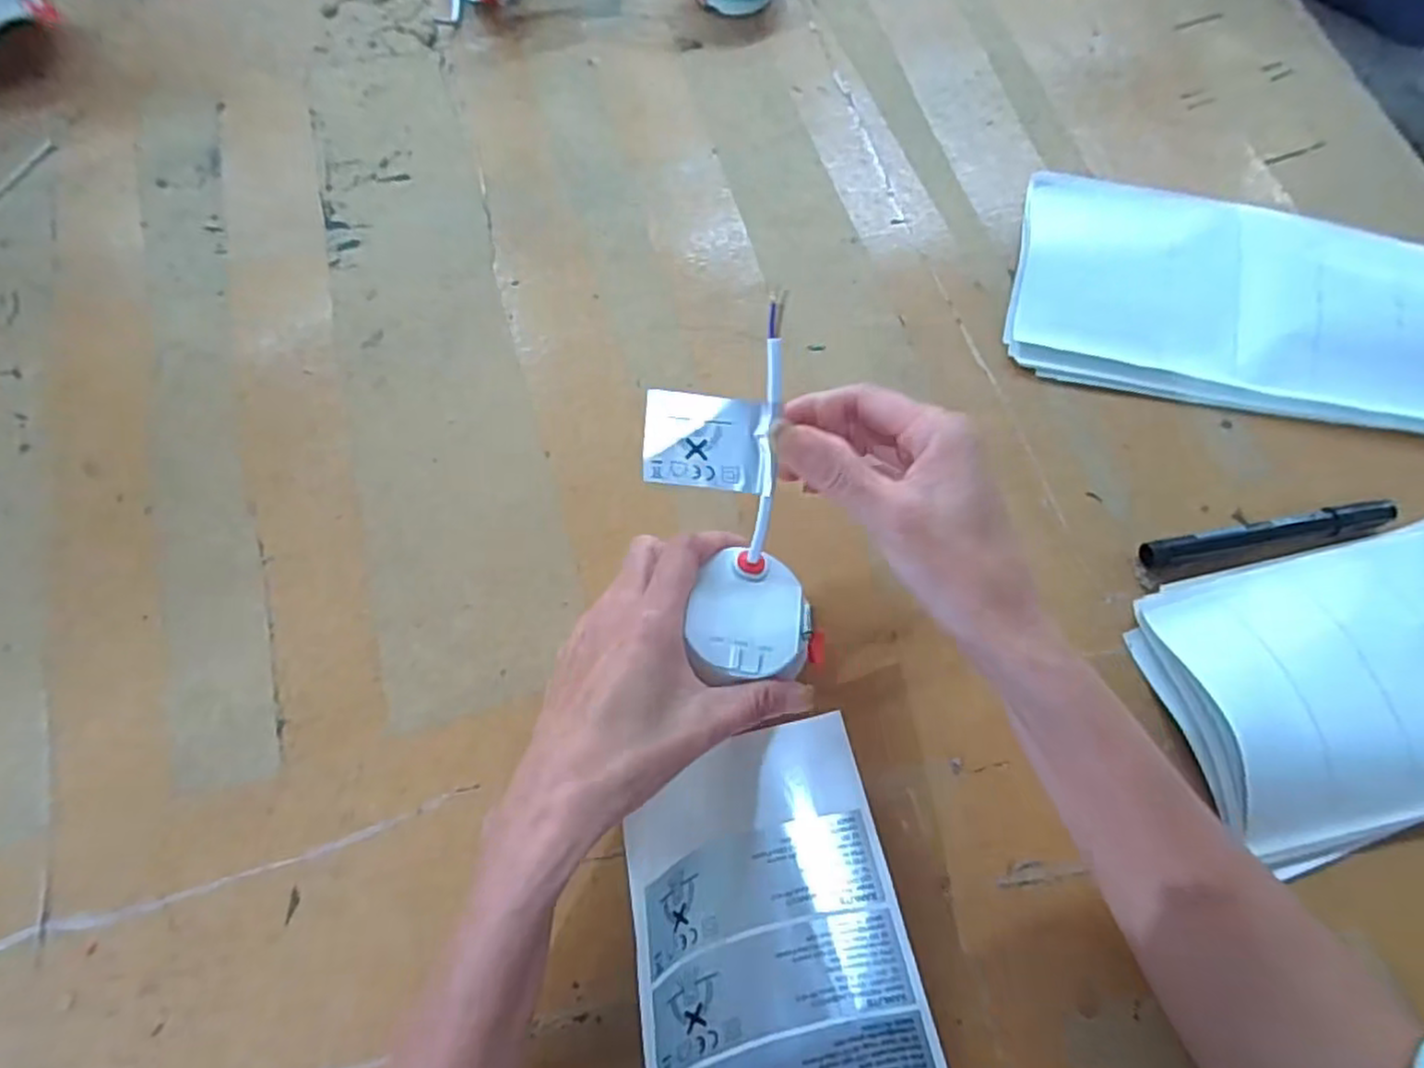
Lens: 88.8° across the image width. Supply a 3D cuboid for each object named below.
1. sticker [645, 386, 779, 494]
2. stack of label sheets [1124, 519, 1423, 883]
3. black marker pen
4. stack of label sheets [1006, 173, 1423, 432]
[{"bbox_3d":[0.000,-0.038,0.310,0.056,0.008,0.039,8,111,8],"label":"sticker"},{"bbox_3d":[0.380,0.056,0.361,0.310,0.027,0.135,-15,73,-5],"label":"stack of label sheets"},{"bbox_3d":[0.294,0.000,0.385,0.132,0.015,0.015,-10,72,-3],"label":"black marker pen"},{"bbox_3d":[0.339,-0.134,0.426,0.312,0.023,0.130,13,72,4],"label":"stack of label sheets"}]

